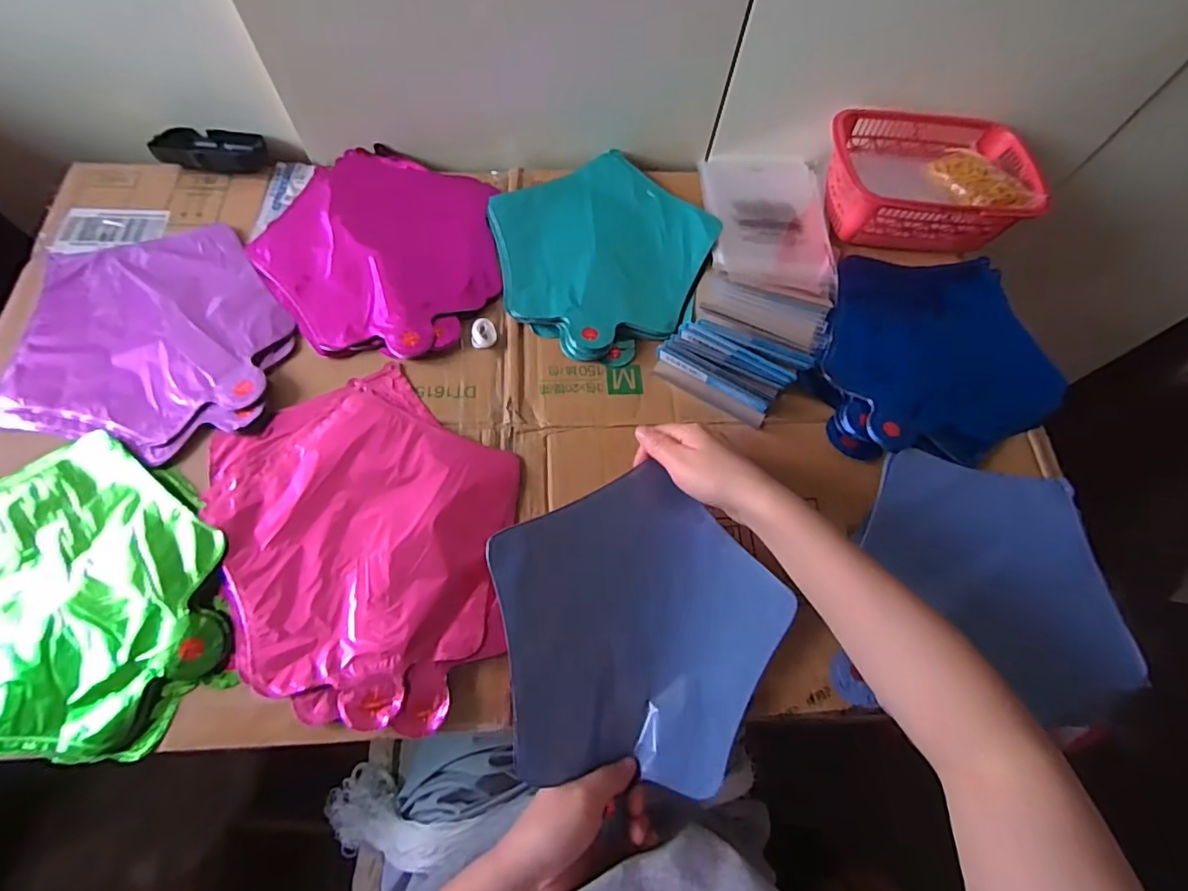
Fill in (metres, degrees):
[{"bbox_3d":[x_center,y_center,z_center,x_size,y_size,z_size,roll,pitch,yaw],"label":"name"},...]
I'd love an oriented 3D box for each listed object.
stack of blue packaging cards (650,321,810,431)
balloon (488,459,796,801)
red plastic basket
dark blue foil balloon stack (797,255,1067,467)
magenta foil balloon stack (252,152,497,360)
[{"bbox_3d":[0.127,-0.075,0.523,0.130,0.033,0.081,26,68,8],"label":"stack of blue packaging cards"},{"bbox_3d":[0.024,0.135,0.418,0.216,0.030,0.221,31,71,-8],"label":"balloon"},{"bbox_3d":[0.362,-0.292,0.606,0.224,0.072,0.152,3,68,-2],"label":"red plastic basket"},{"bbox_3d":[0.330,-0.095,0.545,0.247,0.027,0.236,4,63,-2],"label":"dark blue foil balloon stack"},{"bbox_3d":[-0.215,-0.200,0.555,0.239,0.016,0.236,17,63,4],"label":"magenta foil balloon stack"}]

